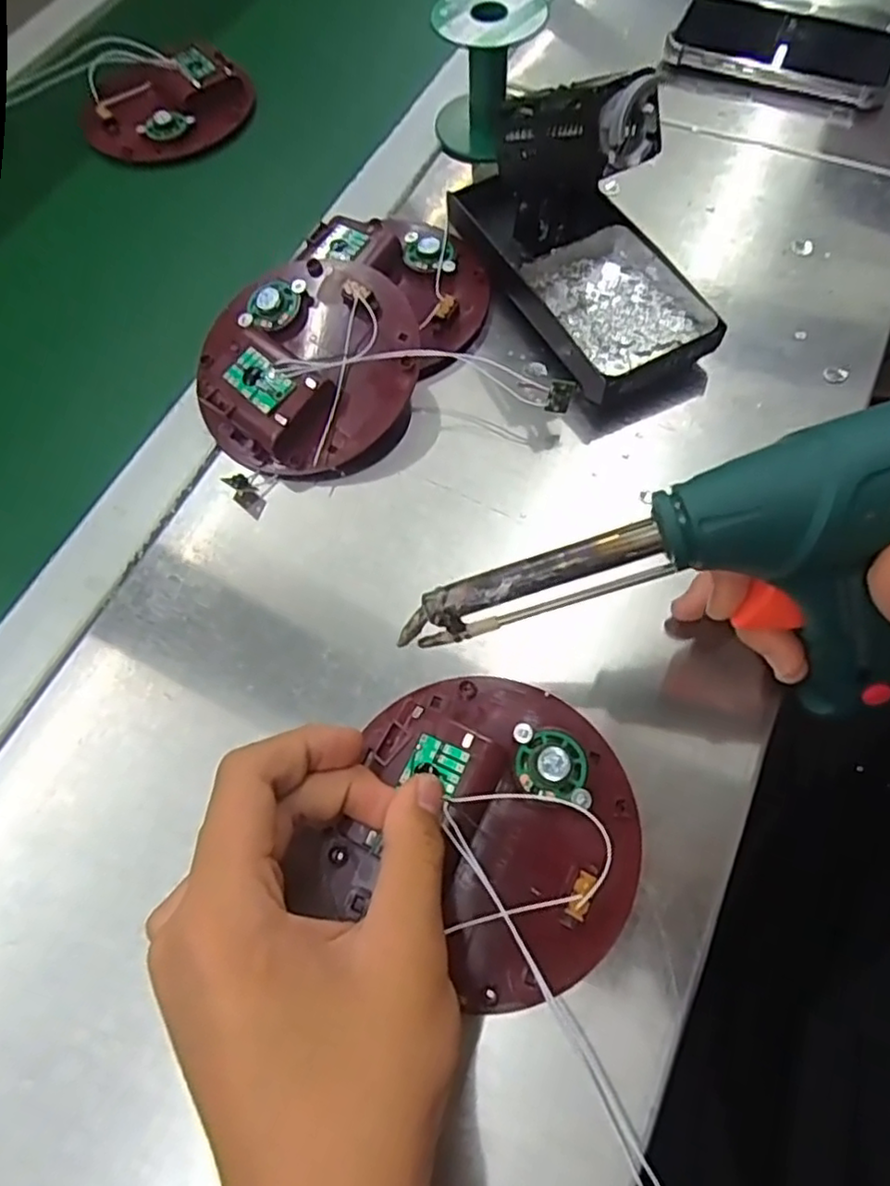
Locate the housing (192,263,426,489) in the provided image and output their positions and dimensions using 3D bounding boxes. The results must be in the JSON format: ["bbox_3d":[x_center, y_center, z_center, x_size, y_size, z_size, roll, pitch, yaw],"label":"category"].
[{"bbox_3d":[-0.072,-0.121,0.349,0.114,0.035,0.117,-1,65,3],"label":"housing"}]

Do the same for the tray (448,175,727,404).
[{"bbox_3d":[0.075,-0.178,0.369,0.085,0.032,0.167,-25,67,-8],"label":"tray"}]

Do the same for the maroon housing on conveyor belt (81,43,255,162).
[{"bbox_3d":[-0.198,-0.345,0.463,0.117,0.027,0.093,1,66,4],"label":"maroon housing on conveyor belt"}]

